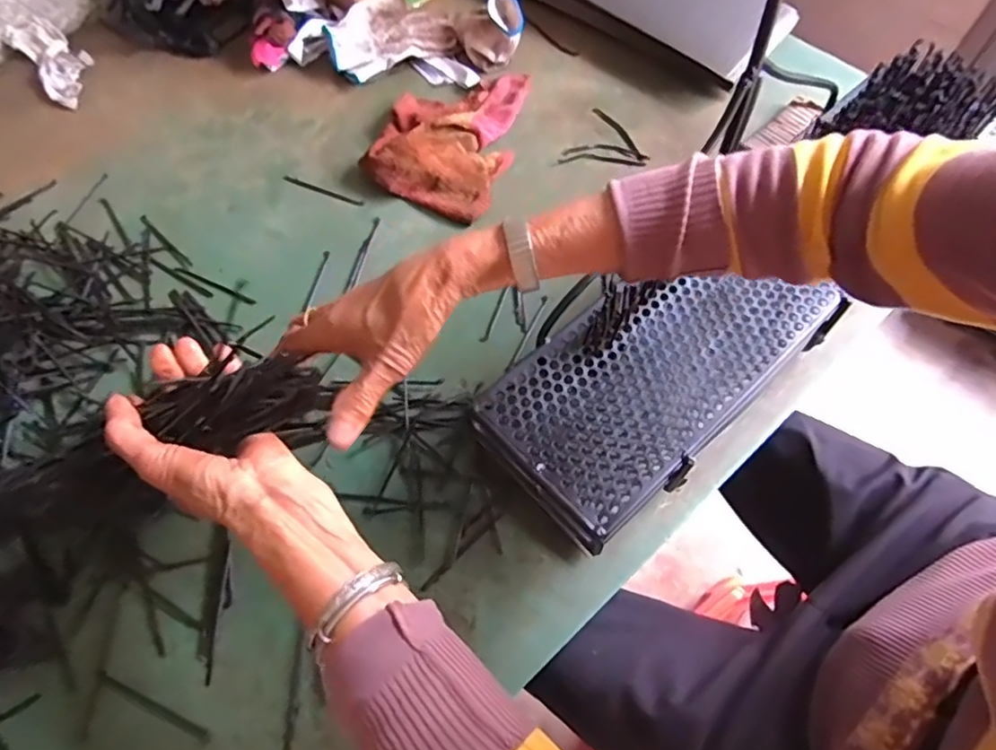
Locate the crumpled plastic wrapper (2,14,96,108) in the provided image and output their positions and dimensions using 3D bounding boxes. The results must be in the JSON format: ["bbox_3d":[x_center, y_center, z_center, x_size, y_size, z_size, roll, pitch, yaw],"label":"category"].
[{"bbox_3d":[-0.602,-0.430,0.792,0.072,0.028,0.177,-38,69,-19],"label":"crumpled plastic wrapper"}]

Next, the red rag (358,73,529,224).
[{"bbox_3d":[-0.053,-0.307,0.714,0.157,0.031,0.248,19,63,9],"label":"red rag"}]

